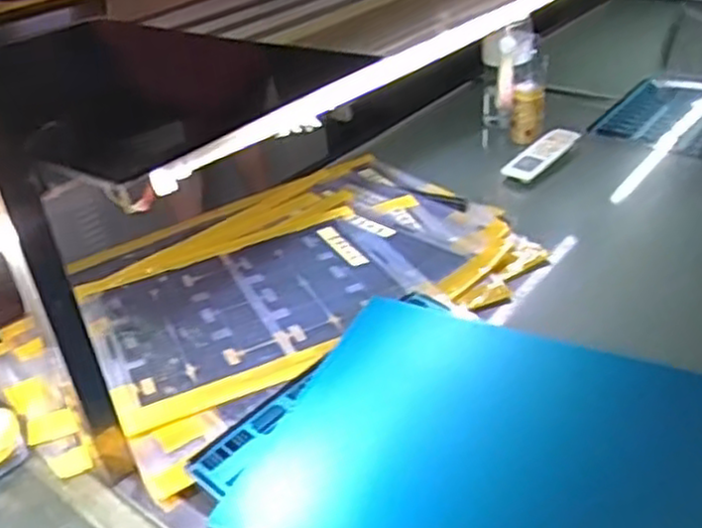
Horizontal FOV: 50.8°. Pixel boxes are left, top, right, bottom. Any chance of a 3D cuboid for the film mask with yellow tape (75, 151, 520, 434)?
[{"bbox_3d":[-0.078,-0.001,0.969,0.533,0.013,0.364,-22,38,-23],"label":"film mask with yellow tape"}]

